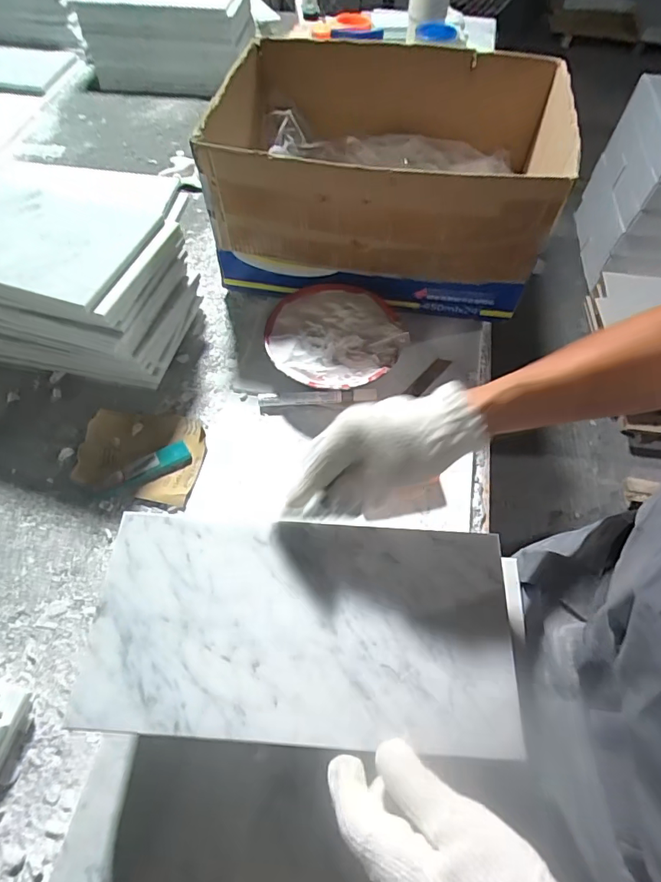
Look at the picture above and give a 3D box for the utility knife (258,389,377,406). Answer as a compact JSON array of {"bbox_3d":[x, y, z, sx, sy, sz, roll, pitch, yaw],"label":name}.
[{"bbox_3d":[-0.016,-0.055,0.573,0.143,0.015,0.015,-4,61,0],"label":"utility knife"}]

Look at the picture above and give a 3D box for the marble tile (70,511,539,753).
[{"bbox_3d":[-0.022,0.130,0.339,0.298,0.016,0.148,2,61,3],"label":"marble tile"}]

